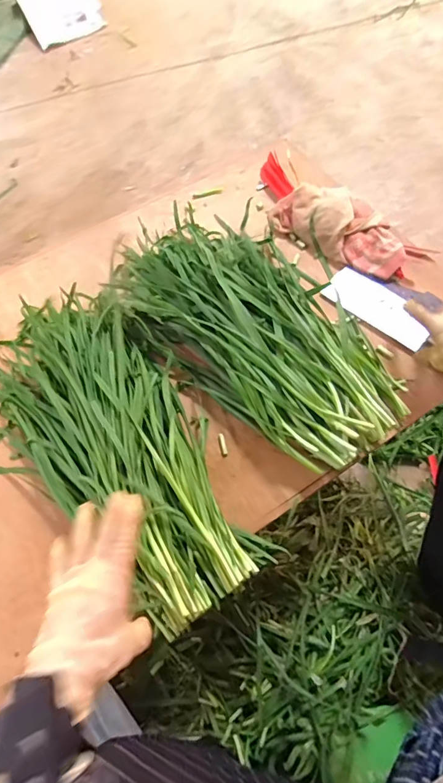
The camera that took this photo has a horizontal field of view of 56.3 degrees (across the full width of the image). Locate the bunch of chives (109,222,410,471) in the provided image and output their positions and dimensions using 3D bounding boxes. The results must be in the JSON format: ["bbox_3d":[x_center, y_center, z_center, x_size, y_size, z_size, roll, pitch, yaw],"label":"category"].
[{"bbox_3d":[0.042,-0.104,0.610,0.281,0.079,0.480,-36,66,-15],"label":"bunch of chives"}]

